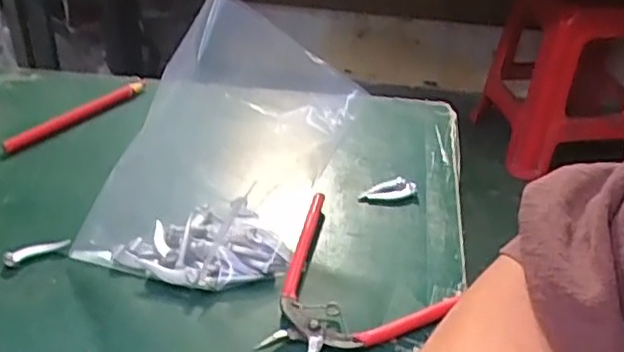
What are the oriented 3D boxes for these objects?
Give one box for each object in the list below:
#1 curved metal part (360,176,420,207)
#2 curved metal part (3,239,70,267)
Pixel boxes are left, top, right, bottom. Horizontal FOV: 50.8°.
[{"bbox_3d":[0.055,0.011,0.474,0.040,0.009,0.023,0,35,-2],"label":"curved metal part"},{"bbox_3d":[-0.173,0.046,0.413,0.039,0.006,0.011,-20,40,-28],"label":"curved metal part"}]

